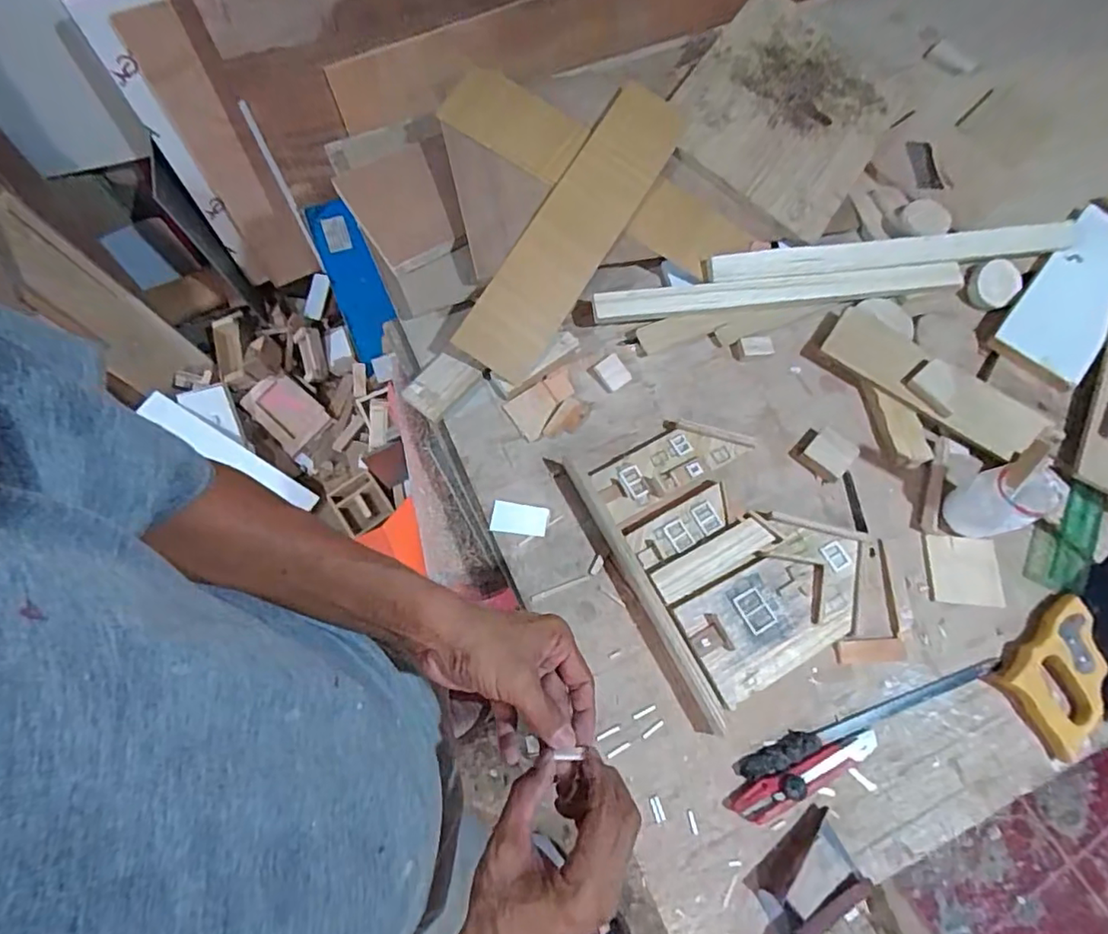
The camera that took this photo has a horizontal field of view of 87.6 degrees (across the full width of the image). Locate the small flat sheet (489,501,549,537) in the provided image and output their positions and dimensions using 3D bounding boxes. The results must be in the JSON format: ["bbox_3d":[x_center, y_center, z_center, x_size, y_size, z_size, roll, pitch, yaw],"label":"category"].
[{"bbox_3d":[-0.040,0.061,0.671,0.064,0.004,0.036,8,76,1],"label":"small flat sheet"}]

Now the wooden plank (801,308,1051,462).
[{"bbox_3d":[0.473,-0.110,0.726,0.289,0.013,0.105,36,72,12],"label":"wooden plank"}]

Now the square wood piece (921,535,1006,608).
[{"bbox_3d":[0.467,0.118,0.659,0.079,0.007,0.077,5,68,1],"label":"square wood piece"}]

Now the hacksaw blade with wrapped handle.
[{"bbox_3d":[0.338,0.260,0.608,0.309,0.016,0.026,-19,70,-8],"label":"hacksaw blade with wrapped handle"}]

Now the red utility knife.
[{"bbox_3d":[0.255,0.309,0.580,0.166,0.014,0.034,-24,71,-10],"label":"red utility knife"}]

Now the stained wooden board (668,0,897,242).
[{"bbox_3d":[0.326,-0.502,0.814,0.269,0.025,0.314,34,77,-6],"label":"stained wooden board"}]

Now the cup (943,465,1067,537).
[{"bbox_3d":[0.494,0.036,0.638,0.070,0.093,0.064,0,68,-1],"label":"cup"}]

